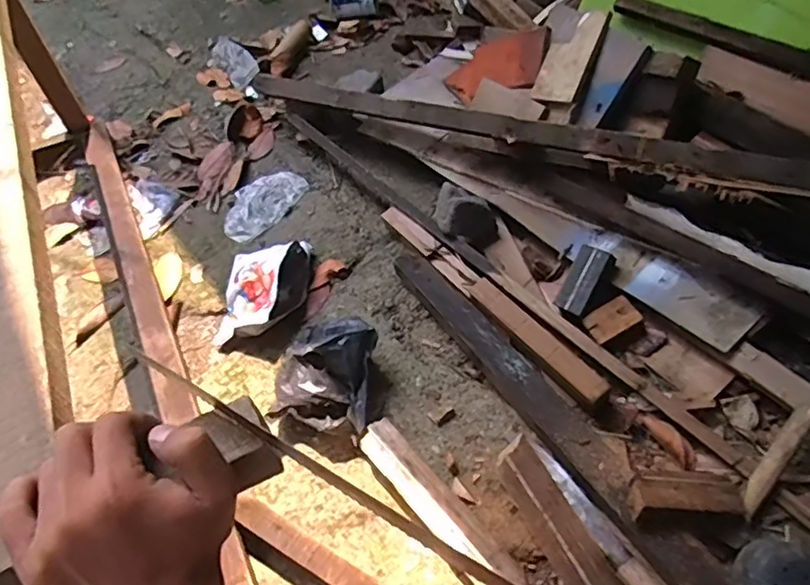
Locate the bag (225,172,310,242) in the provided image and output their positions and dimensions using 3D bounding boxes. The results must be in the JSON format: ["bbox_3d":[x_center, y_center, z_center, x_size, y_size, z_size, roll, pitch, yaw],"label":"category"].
[{"bbox_3d":[-0.324,-0.200,1.350,0.135,0.017,0.210,25,61,25],"label":"bag"}]

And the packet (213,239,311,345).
[{"bbox_3d":[-0.279,-0.019,1.141,0.167,0.096,0.216,-2,54,8],"label":"packet"}]

